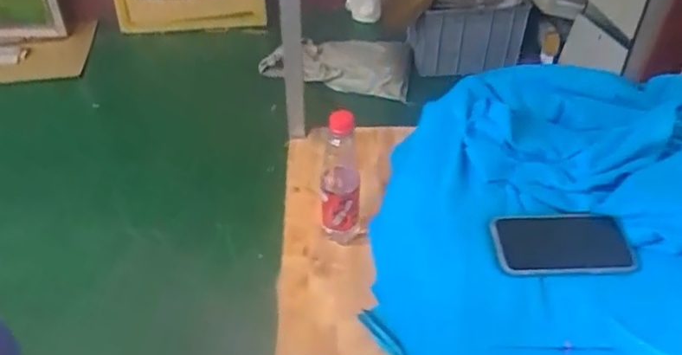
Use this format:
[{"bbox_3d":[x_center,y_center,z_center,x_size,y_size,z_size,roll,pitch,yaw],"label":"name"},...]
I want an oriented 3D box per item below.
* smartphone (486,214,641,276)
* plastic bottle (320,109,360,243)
[{"bbox_3d":[0.236,0.069,0.638,0.146,0.016,0.077,-3,42,-3],"label":"smartphone"},{"bbox_3d":[-0.001,0.009,0.813,0.051,0.217,0.049,-1,42,-2],"label":"plastic bottle"}]

